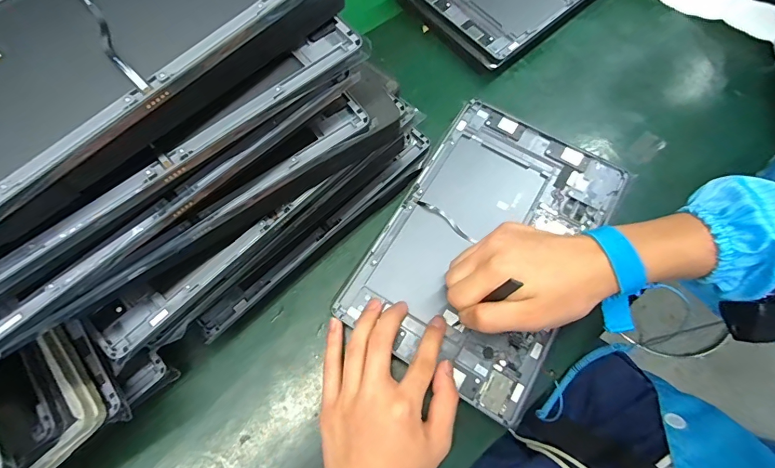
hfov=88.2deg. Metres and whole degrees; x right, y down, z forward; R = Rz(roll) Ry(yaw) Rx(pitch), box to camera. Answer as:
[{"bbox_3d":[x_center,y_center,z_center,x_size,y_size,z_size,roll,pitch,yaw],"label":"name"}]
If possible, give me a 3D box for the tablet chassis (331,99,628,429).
[{"bbox_3d":[0.089,0.007,0.361,0.167,0.018,0.251,30,74,11],"label":"tablet chassis"}]

